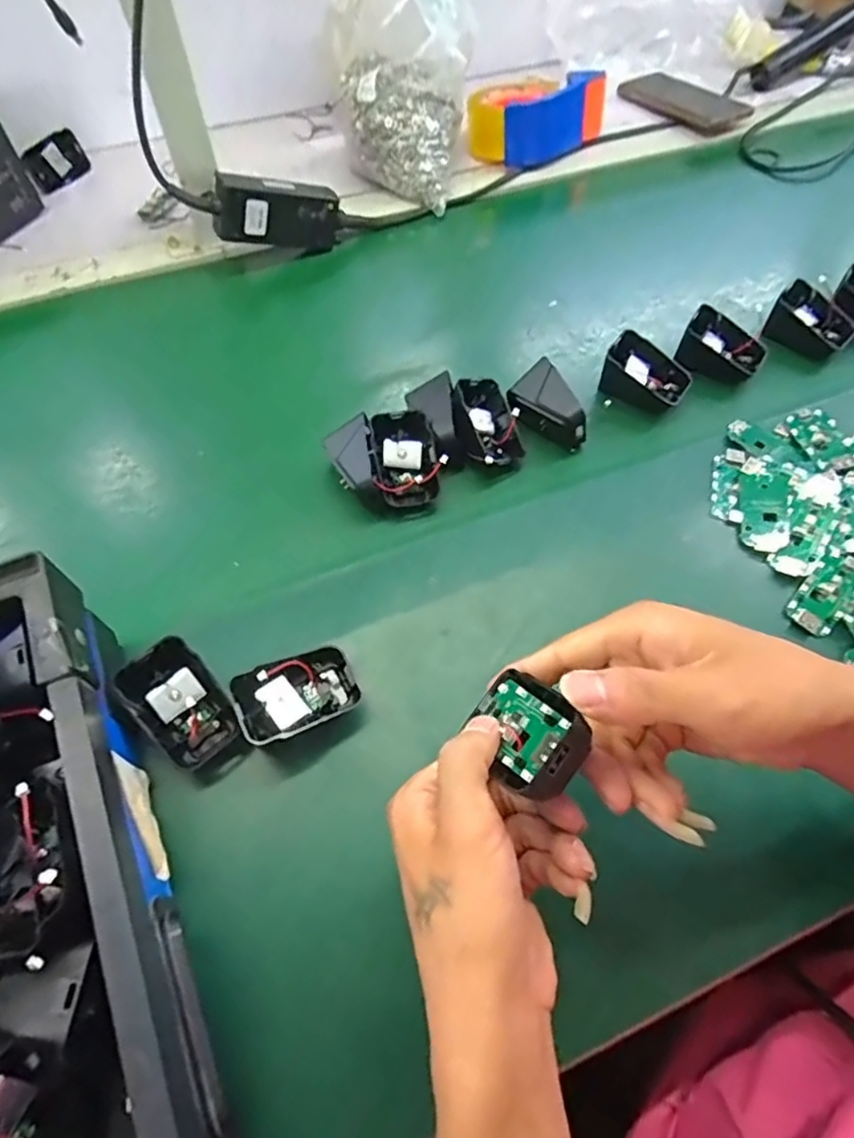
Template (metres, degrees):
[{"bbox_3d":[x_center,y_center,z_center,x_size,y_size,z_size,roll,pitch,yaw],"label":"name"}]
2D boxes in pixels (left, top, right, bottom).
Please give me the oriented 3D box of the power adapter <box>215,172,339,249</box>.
[{"bbox_3d":[-0.142,-0.338,0.587,0.115,0.052,0.029,-10,57,-30],"label":"power adapter"}]

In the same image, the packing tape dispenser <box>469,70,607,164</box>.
[{"bbox_3d":[0.117,-0.521,0.719,0.137,0.077,0.116,-34,64,-18],"label":"packing tape dispenser"}]

